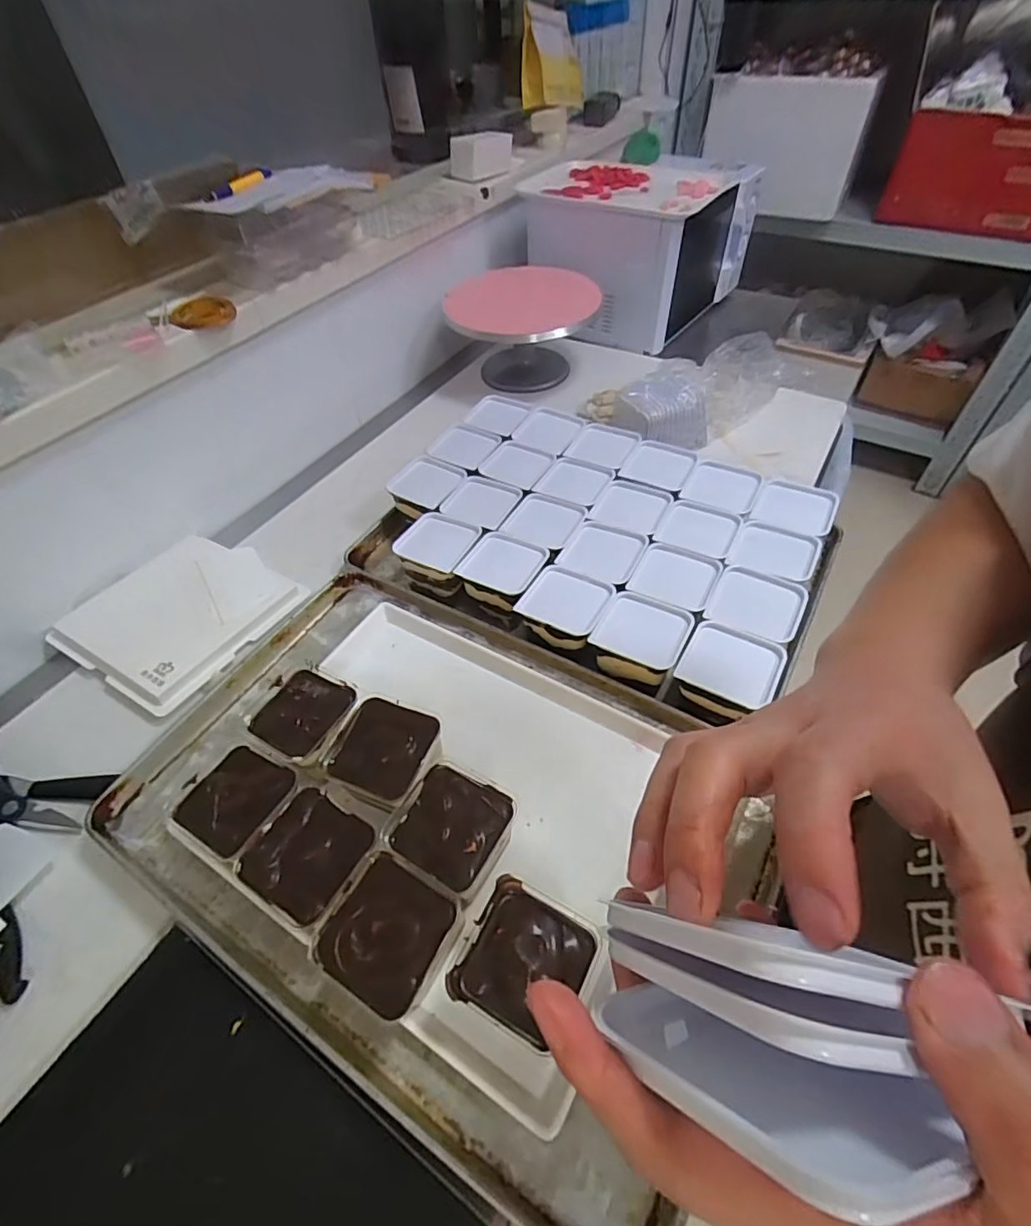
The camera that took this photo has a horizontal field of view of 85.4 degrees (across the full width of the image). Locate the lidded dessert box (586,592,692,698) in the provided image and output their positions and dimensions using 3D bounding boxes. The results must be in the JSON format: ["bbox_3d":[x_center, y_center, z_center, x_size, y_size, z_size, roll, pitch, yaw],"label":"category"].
[{"bbox_3d":[0.142,0.027,0.637,0.093,0.044,0.103,24,55,20],"label":"lidded dessert box"}]

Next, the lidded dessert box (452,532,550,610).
[{"bbox_3d":[-0.017,-0.057,0.719,0.095,0.041,0.093,23,55,19],"label":"lidded dessert box"}]

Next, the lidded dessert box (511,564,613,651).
[{"bbox_3d":[0.060,-0.009,0.674,0.093,0.037,0.093,23,55,19],"label":"lidded dessert box"}]

